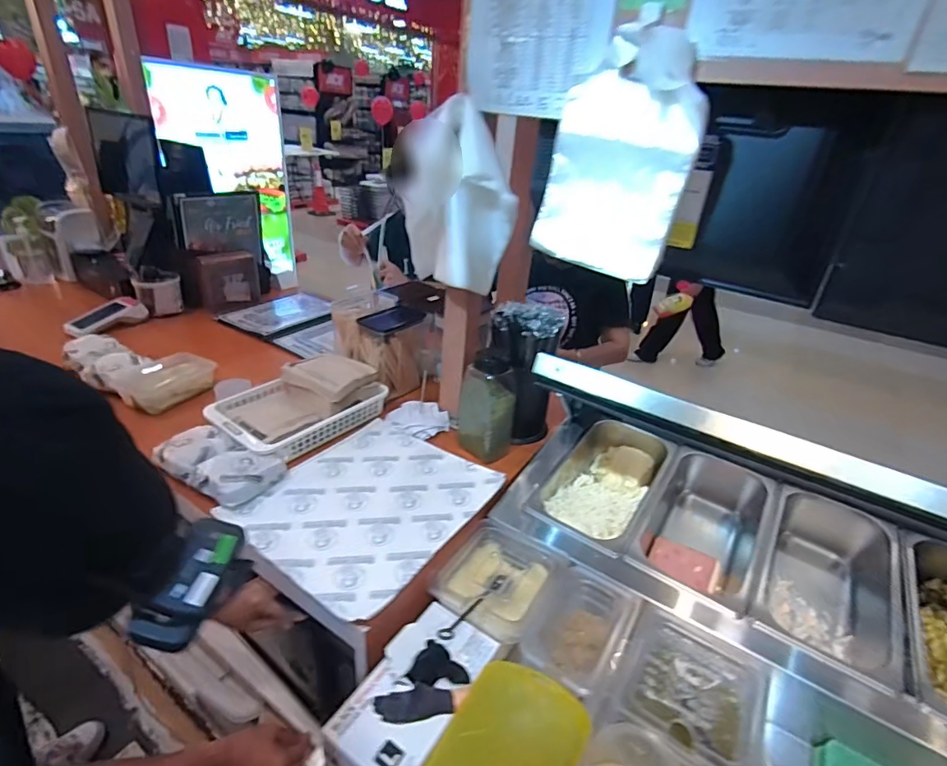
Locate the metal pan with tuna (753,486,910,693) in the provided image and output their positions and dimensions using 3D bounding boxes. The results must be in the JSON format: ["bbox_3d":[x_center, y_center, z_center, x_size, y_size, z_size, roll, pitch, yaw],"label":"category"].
[{"bbox_3d":[0.531,0.324,0.757,0.178,0.121,0.299,22,33,28],"label":"metal pan with tuna"}]

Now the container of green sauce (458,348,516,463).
[{"bbox_3d":[0.026,0.045,0.907,0.075,0.178,0.076,26,35,33],"label":"container of green sauce"}]

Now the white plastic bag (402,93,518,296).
[{"bbox_3d":[-0.022,-0.295,0.798,0.175,0.267,0.085,3,29,-3],"label":"white plastic bag"}]

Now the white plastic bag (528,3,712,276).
[{"bbox_3d":[0.187,-0.286,0.634,0.185,0.267,0.060,18,31,22],"label":"white plastic bag"}]

